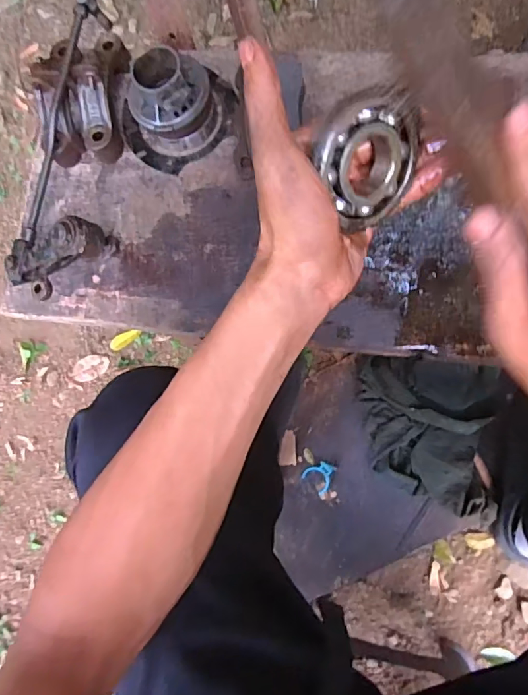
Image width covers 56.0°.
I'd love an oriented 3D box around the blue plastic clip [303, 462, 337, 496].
[{"bbox_3d":[0.094,0.211,0.820,0.048,0.006,0.050,40,88,10],"label":"blue plastic clip"}]

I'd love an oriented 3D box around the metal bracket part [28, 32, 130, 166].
[{"bbox_3d":[-0.172,-0.243,0.476,0.078,0.062,0.114,-4,81,6],"label":"metal bracket part"}]

